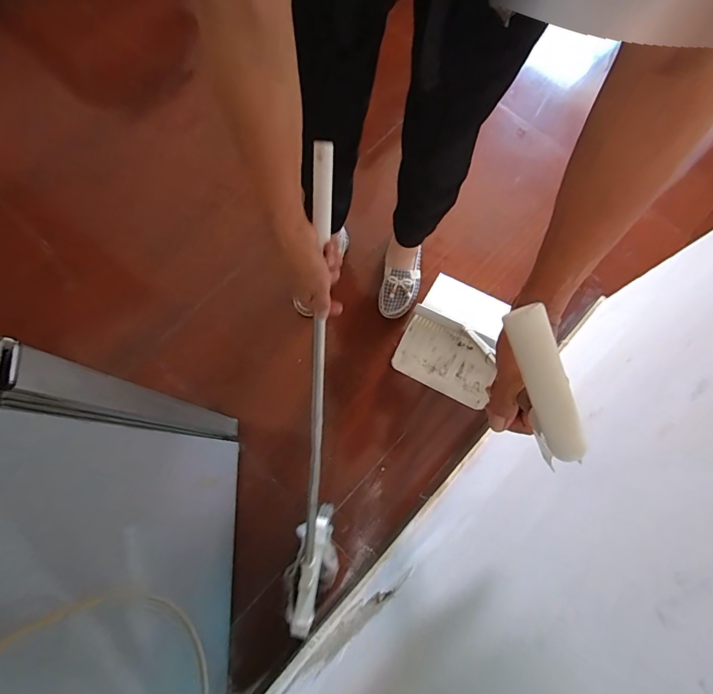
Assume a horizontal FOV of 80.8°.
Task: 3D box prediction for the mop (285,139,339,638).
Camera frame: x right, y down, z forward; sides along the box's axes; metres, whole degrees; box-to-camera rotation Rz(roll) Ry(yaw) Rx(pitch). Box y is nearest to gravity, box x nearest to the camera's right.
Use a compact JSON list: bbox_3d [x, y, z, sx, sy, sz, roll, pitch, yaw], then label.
[{"bbox_3d":[-0.065,0.142,0.714,0.092,0.192,0.882,6,118,3],"label":"mop"}]

